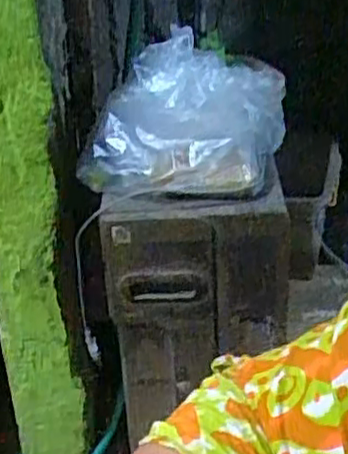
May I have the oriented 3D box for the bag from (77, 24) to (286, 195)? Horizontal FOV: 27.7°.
[{"bbox_3d":[0.010,-0.141,0.892,0.254,0.165,0.115,-1,30,1],"label":"bag"}]

